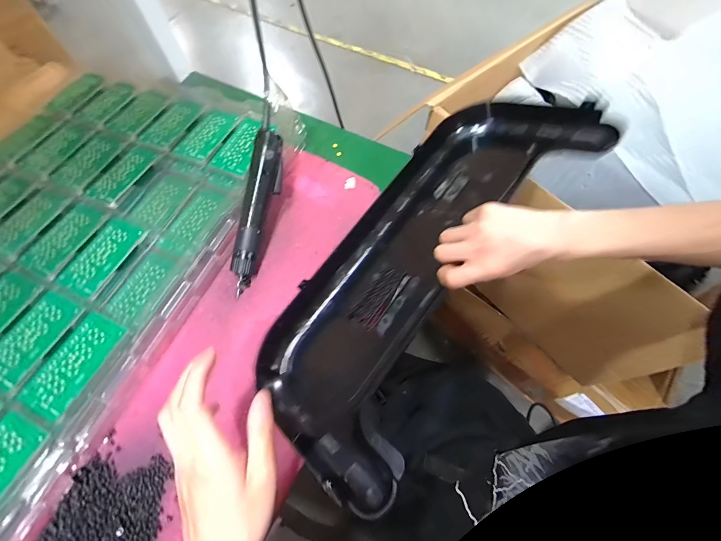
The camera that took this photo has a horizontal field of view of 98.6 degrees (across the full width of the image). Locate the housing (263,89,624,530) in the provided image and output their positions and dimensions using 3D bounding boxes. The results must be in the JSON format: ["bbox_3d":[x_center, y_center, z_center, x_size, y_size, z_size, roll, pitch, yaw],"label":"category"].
[{"bbox_3d":[0.068,-0.023,0.409,0.289,0.110,0.497,22,68,43],"label":"housing"}]

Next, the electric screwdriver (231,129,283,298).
[{"bbox_3d":[-0.140,-0.080,0.427,0.041,0.036,0.221,10,87,4],"label":"electric screwdriver"}]

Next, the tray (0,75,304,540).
[{"bbox_3d":[-0.414,-0.044,0.427,0.438,0.042,0.655,23,68,10],"label":"tray"}]

